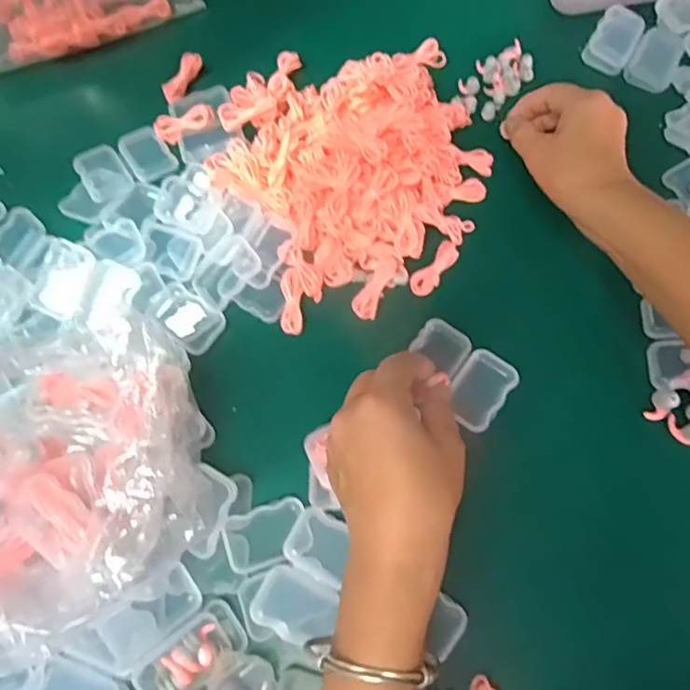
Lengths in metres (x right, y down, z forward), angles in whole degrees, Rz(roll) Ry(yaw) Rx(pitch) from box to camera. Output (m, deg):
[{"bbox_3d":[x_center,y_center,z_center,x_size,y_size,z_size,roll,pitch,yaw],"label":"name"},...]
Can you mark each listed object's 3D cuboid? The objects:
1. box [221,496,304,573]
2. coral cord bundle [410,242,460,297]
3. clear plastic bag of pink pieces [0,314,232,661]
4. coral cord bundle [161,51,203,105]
[{"bbox_3d":[-0.051,0.125,0.377,0.051,0.031,0.034,-21,71,-5],"label":"box"},{"bbox_3d":[0.070,-0.059,0.440,0.019,0.008,0.051,37,76,14],"label":"coral cord bundle"},{"bbox_3d":[-0.188,0.077,0.338,0.200,0.107,0.174,-24,71,-6],"label":"clear plastic bag of pink pieces"},{"bbox_3d":[-0.148,-0.242,0.518,0.017,0.012,0.052,25,73,11],"label":"coral cord bundle"}]

